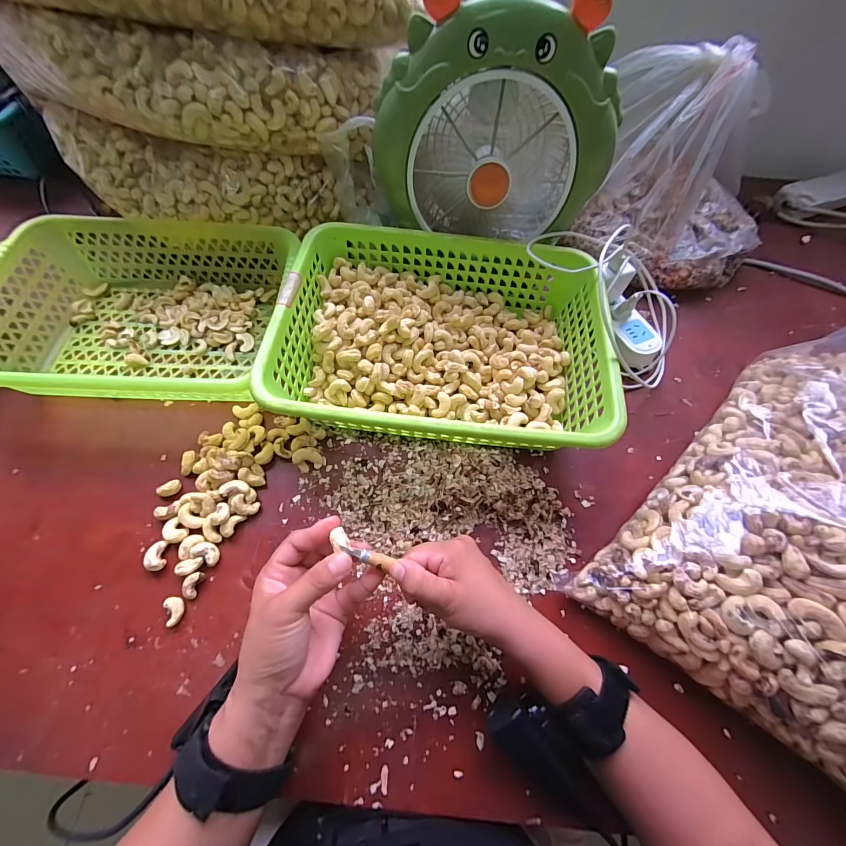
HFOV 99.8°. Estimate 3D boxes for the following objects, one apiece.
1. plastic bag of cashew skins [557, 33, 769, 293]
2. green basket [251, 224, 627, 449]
[{"bbox_3d":[0.357,-0.331,0.486,0.253,0.204,0.213,6,64,0],"label":"plastic bag of cashew skins"},{"bbox_3d":[0.020,-0.090,0.409,0.333,0.095,0.259,6,63,1],"label":"green basket"}]

